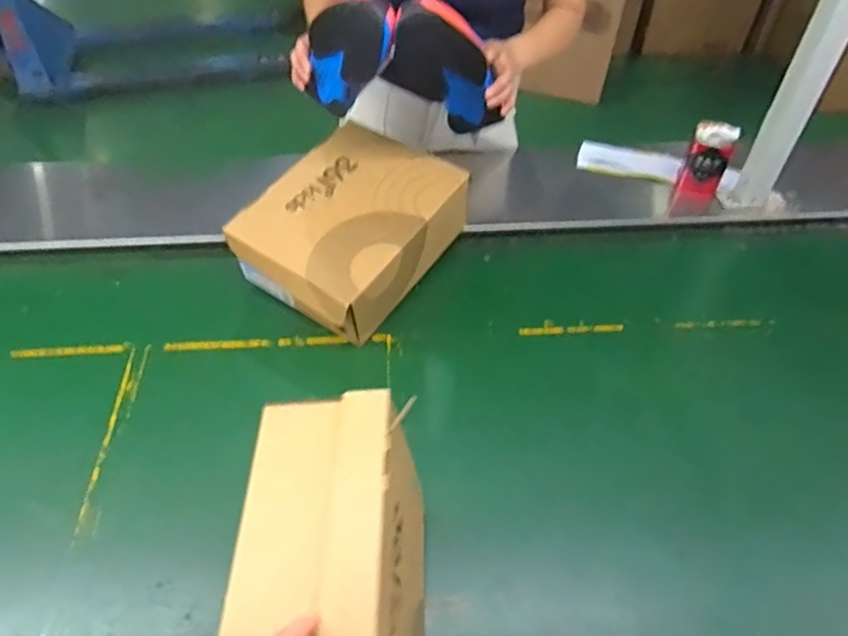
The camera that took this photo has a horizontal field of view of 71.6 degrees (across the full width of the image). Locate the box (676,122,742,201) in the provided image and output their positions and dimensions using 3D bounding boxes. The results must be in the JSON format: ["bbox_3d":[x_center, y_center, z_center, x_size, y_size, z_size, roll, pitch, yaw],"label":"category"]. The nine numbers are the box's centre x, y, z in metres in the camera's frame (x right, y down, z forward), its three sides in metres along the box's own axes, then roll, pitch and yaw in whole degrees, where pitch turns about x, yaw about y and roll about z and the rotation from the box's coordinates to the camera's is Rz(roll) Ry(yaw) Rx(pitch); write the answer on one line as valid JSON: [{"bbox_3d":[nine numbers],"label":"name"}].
[{"bbox_3d":[0.498,-0.275,1.040,0.076,0.122,0.063,23,53,20],"label":"box"}]

